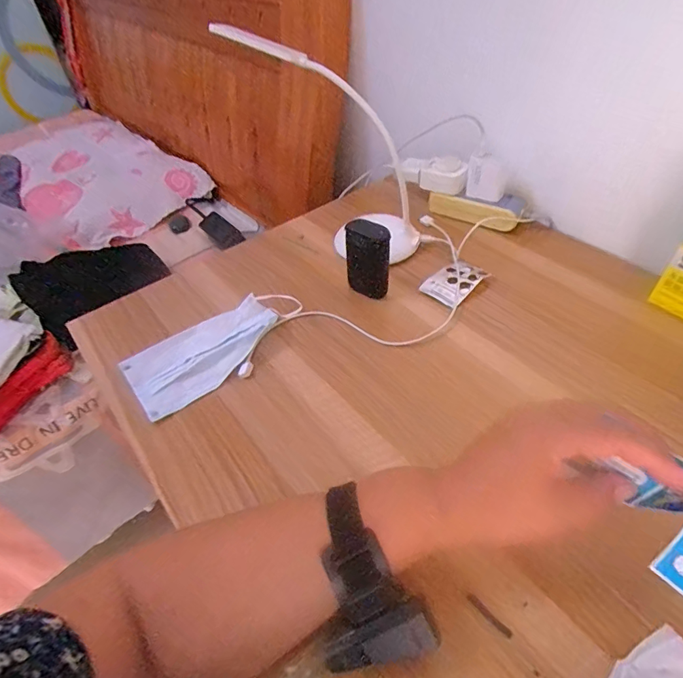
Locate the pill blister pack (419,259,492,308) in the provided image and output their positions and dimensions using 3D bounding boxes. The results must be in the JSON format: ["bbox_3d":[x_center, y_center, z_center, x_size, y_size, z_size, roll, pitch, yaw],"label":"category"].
[{"bbox_3d":[0.143,-0.073,0.546,0.075,0.009,0.054,-36,55,-27],"label":"pill blister pack"}]

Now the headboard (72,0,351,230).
[{"bbox_3d":[-0.481,-0.713,1.167,1.396,0.535,0.084,35,48,31],"label":"headboard"}]

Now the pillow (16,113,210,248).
[{"bbox_3d":[-0.676,-0.453,1.234,0.399,0.139,0.528,-36,54,-24],"label":"pillow"}]

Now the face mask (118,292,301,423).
[{"bbox_3d":[-0.138,0.006,0.488,0.192,0.018,0.090,-34,54,-25],"label":"face mask"}]

